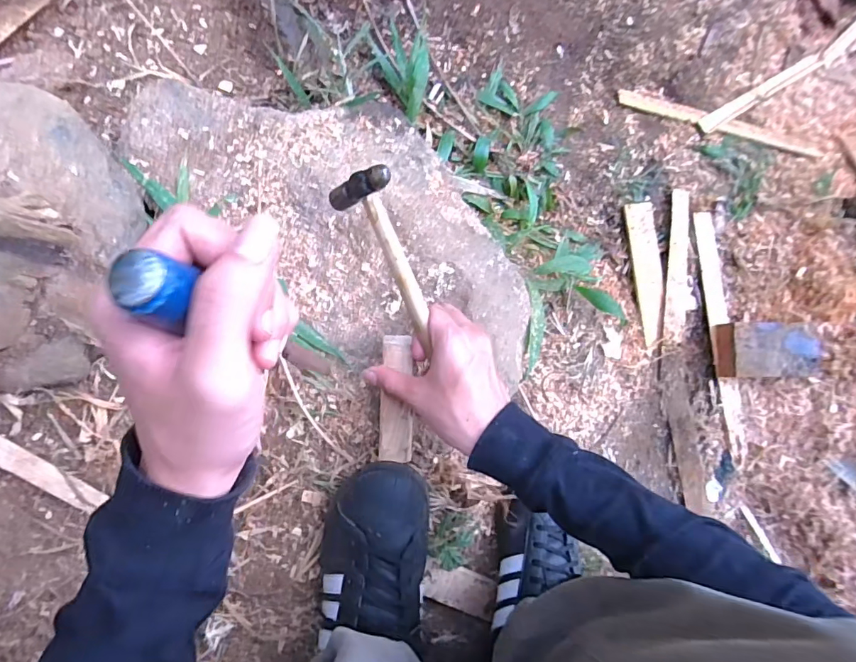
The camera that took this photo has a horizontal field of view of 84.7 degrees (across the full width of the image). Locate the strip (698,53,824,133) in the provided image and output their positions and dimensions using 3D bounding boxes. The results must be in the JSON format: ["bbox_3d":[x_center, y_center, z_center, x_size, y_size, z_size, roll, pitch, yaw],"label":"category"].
[{"bbox_3d":[0.604,-0.430,0.840,0.374,0.016,0.026,-32,95,-21],"label":"strip"}]

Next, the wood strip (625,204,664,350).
[{"bbox_3d":[0.341,-0.090,0.723,0.045,0.010,0.215,-7,87,1],"label":"wood strip"}]

